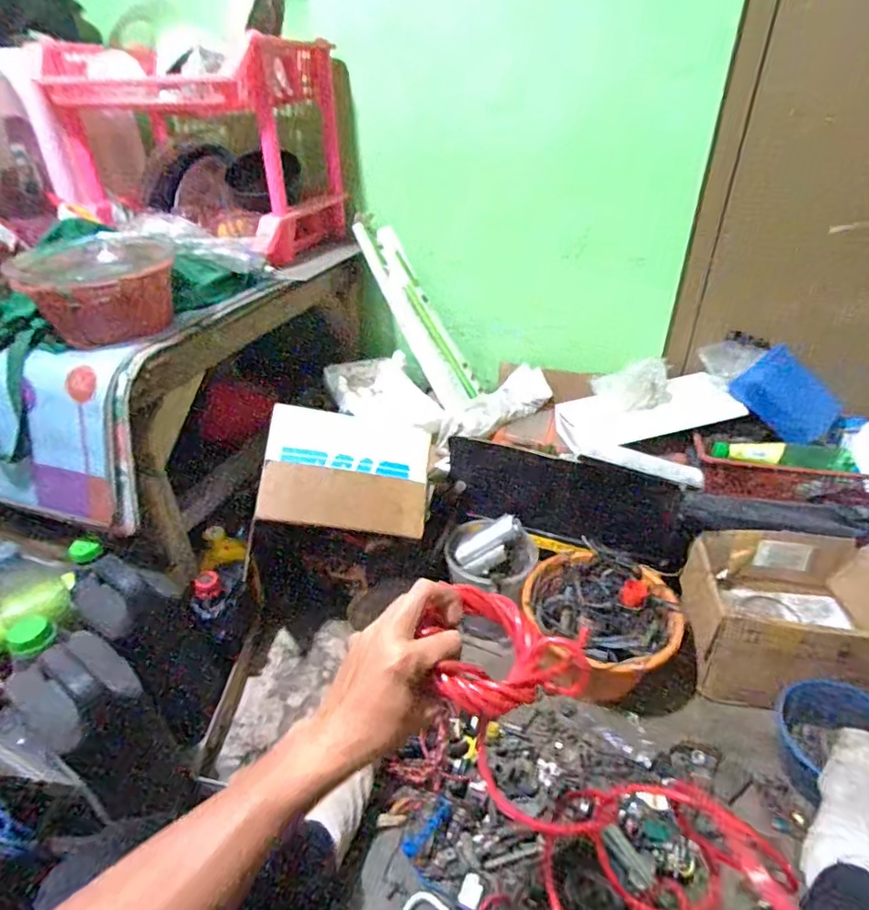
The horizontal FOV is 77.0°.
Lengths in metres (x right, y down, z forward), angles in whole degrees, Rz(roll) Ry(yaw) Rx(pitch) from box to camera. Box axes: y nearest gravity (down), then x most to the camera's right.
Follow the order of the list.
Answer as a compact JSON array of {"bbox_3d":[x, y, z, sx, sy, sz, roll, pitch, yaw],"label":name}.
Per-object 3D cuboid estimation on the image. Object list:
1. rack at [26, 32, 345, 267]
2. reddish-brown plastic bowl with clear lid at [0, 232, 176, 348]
[{"bbox_3d":[-0.463,-0.608,1.092,0.471,0.325,0.330,10,35,17],"label":"rack"},{"bbox_3d":[-0.466,-0.234,0.765,0.190,0.097,0.194,-27,41,-33],"label":"reddish-brown plastic bowl with clear lid"}]

